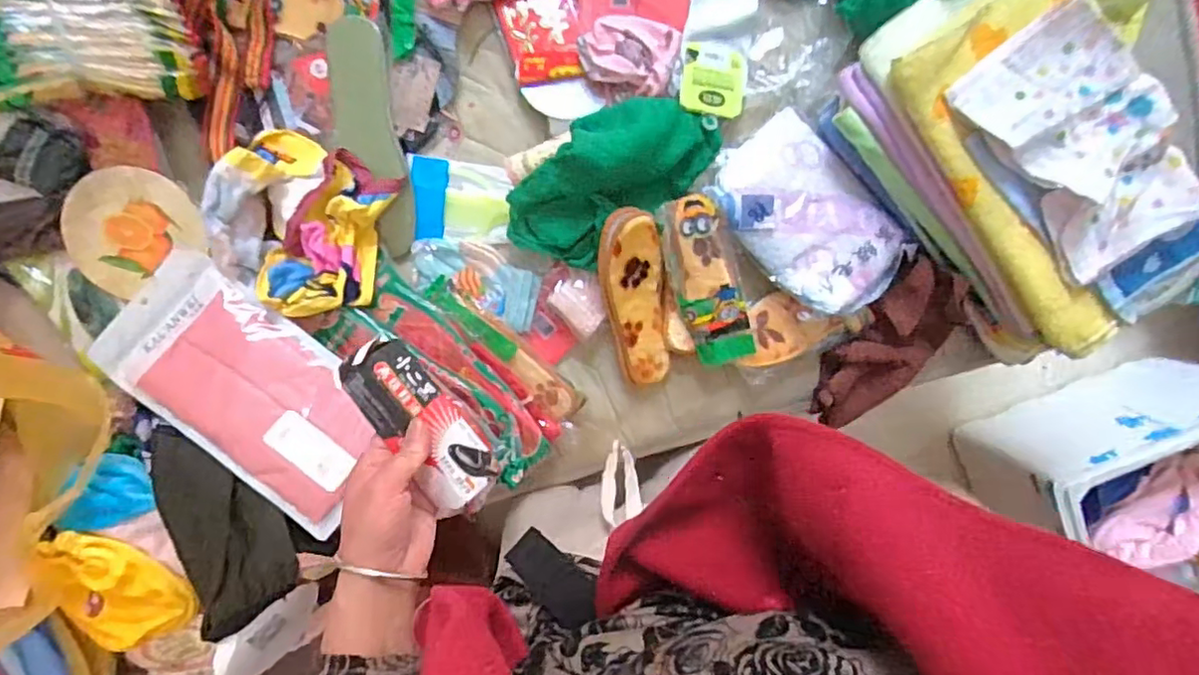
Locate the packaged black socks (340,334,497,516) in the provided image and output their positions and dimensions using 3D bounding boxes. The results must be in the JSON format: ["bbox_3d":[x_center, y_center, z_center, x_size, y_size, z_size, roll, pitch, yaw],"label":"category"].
[{"bbox_3d":[-0.130,0.064,0.449,0.054,0.025,0.138,-39,95,4],"label":"packaged black socks"}]

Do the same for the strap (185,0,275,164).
[{"bbox_3d":[-0.376,-0.286,0.626,0.077,0.029,0.190,1,99,-2],"label":"strap"}]

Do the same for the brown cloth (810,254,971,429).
[{"bbox_3d":[0.316,0.014,0.668,0.087,0.034,0.199,30,113,-6],"label":"brown cloth"}]

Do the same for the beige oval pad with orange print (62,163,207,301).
[{"bbox_3d":[-0.498,-0.111,0.650,0.128,0.032,0.135,13,98,-3],"label":"beige oval pad with orange print"}]

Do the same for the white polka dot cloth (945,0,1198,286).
[{"bbox_3d":[0.428,-0.171,0.533,0.132,0.029,0.224,-38,98,4],"label":"white polka dot cloth"}]

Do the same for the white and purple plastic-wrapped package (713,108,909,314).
[{"bbox_3d":[0.220,-0.124,0.639,0.129,0.034,0.205,-39,98,4],"label":"white and purple plastic-wrapped package"}]

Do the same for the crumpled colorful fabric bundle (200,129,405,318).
[{"bbox_3d":[-0.315,-0.115,0.623,0.178,0.062,0.177,14,98,-4],"label":"crumpled colorful fabric bundle"}]

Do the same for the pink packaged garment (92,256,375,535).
[{"bbox_3d":[-0.354,0.054,0.618,0.283,0.031,0.145,40,79,-5],"label":"pink packaged garment"}]

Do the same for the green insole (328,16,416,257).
[{"bbox_3d":[-0.243,-0.206,0.642,0.066,0.020,0.235,-7,99,0],"label":"green insole"}]

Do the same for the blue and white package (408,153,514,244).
[{"bbox_3d":[-0.152,-0.150,0.675,0.104,0.027,0.086,4,99,-2],"label":"blue and white package"}]

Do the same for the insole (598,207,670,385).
[{"bbox_3d":[0.040,-0.040,0.656,0.066,0.023,0.192,-10,114,0],"label":"insole"}]

